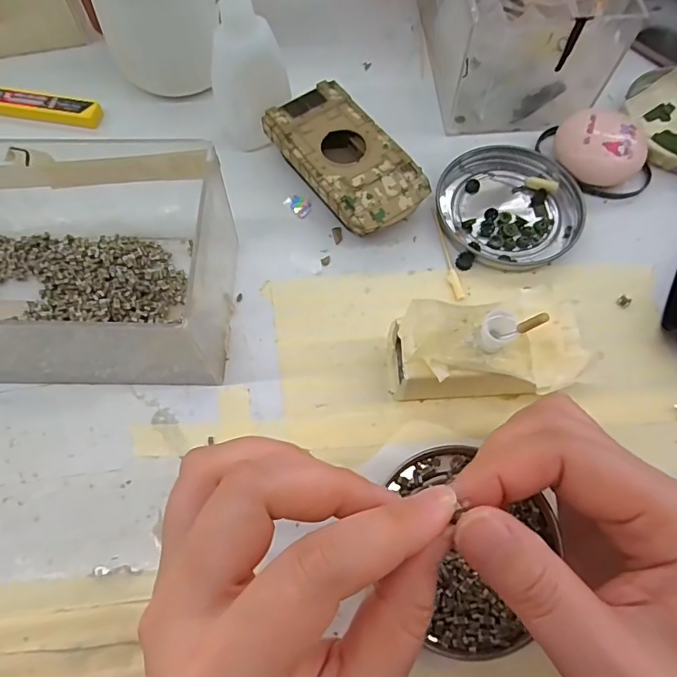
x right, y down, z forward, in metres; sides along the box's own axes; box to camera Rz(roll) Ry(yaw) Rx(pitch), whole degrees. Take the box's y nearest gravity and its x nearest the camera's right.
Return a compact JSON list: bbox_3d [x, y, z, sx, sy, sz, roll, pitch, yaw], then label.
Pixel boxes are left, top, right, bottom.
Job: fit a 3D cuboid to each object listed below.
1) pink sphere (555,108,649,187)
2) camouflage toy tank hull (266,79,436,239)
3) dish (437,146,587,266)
[{"bbox_3d":[0.146,-0.106,0.287,0.047,0.024,0.037,31,70,13],"label":"pink sphere"},{"bbox_3d":[0.004,-0.096,0.284,0.053,0.025,0.095,-34,70,-13],"label":"camouflage toy tank hull"},{"bbox_3d":[0.095,-0.075,0.284,0.076,0.008,0.076,0,67,0],"label":"dish"}]

